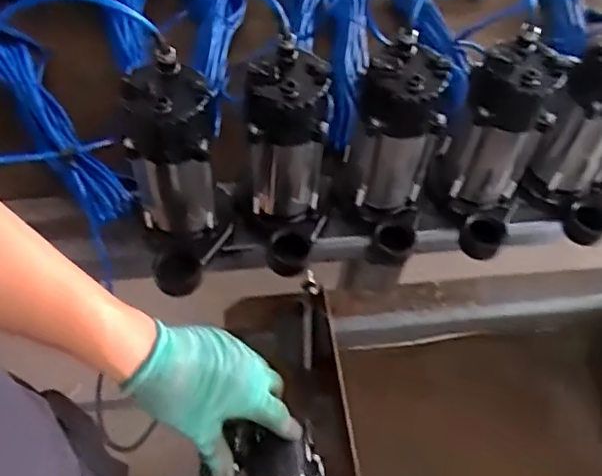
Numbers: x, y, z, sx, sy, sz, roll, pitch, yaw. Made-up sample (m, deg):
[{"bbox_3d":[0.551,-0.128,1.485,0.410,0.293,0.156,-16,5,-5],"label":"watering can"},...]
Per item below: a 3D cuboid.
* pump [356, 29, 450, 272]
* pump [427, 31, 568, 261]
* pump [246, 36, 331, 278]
[{"bbox_3d":[0.110,-0.092,0.765,0.107,0.268,0.164,14,56,5],"label":"pump"},{"bbox_3d":[0.231,-0.101,0.763,0.110,0.236,0.143,18,56,7],"label":"pump"},{"bbox_3d":[-0.017,-0.078,0.711,0.105,0.220,0.147,1,56,-4],"label":"pump"}]

